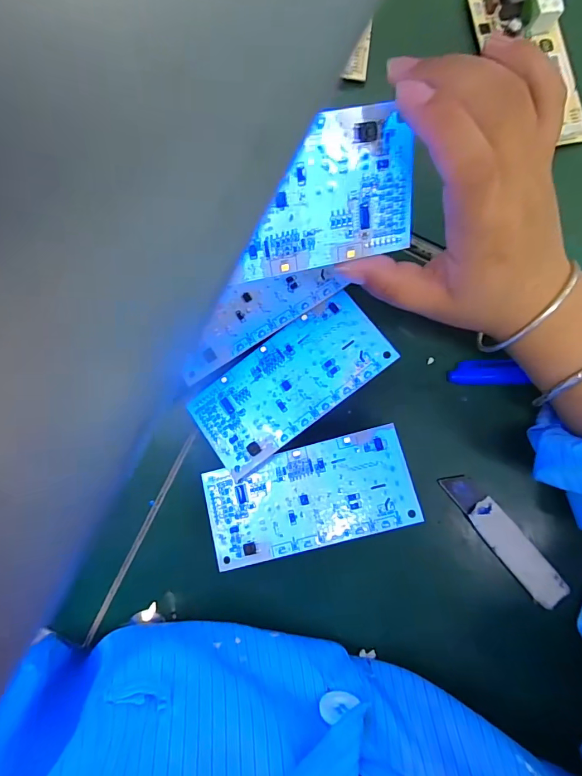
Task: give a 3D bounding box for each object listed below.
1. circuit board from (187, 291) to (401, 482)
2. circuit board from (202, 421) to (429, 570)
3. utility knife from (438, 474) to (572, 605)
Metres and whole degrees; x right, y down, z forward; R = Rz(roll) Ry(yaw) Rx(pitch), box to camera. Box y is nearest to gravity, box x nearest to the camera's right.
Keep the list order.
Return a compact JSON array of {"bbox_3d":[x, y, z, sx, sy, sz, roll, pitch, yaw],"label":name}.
[{"bbox_3d":[0.000,-0.002,0.241,0.113,0.009,0.050,-36,87,-3],"label":"circuit board"},{"bbox_3d":[0.010,0.061,0.241,0.114,0.004,0.055,-16,74,4],"label":"circuit board"},{"bbox_3d":[0.127,0.089,0.256,0.020,0.006,0.092,-39,87,-3],"label":"utility knife"}]

